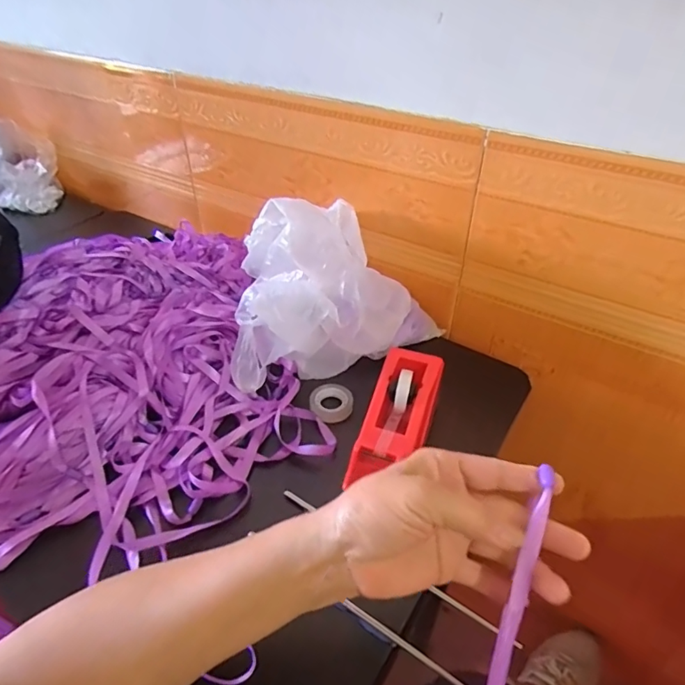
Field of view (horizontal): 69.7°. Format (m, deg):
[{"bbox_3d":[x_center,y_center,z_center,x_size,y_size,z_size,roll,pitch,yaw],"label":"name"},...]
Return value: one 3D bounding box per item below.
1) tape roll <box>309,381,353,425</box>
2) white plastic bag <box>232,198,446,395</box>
[{"bbox_3d":[-0.014,0.065,0.549,0.043,0.017,0.052,-22,45,-23],"label":"tape roll"},{"bbox_3d":[0.003,-0.047,0.522,0.235,0.190,0.135,-3,41,-3],"label":"white plastic bag"}]

